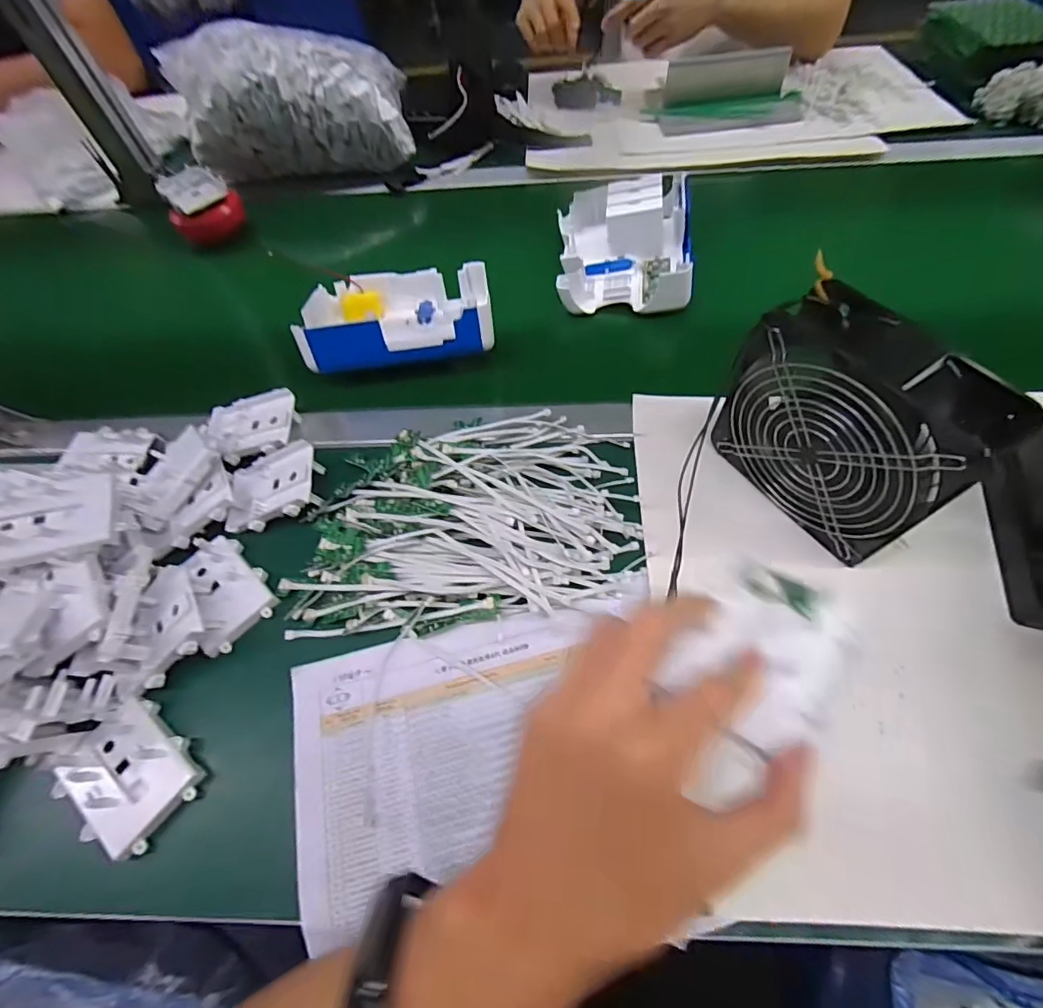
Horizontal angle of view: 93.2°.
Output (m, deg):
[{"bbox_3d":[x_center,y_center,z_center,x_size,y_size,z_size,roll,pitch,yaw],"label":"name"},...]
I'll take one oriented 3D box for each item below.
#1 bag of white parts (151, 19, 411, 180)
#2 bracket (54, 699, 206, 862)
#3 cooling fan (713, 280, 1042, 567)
[{"bbox_3d":[-0.319,-0.552,0.680,0.309,0.133,0.148,-9,60,-1],"label":"bag of white parts"},{"bbox_3d":[-0.262,0.182,0.331,0.081,0.018,0.064,33,68,20],"label":"bracket"},{"bbox_3d":[0.224,-0.050,0.355,0.067,0.150,0.154,-30,63,-12],"label":"cooling fan"}]

